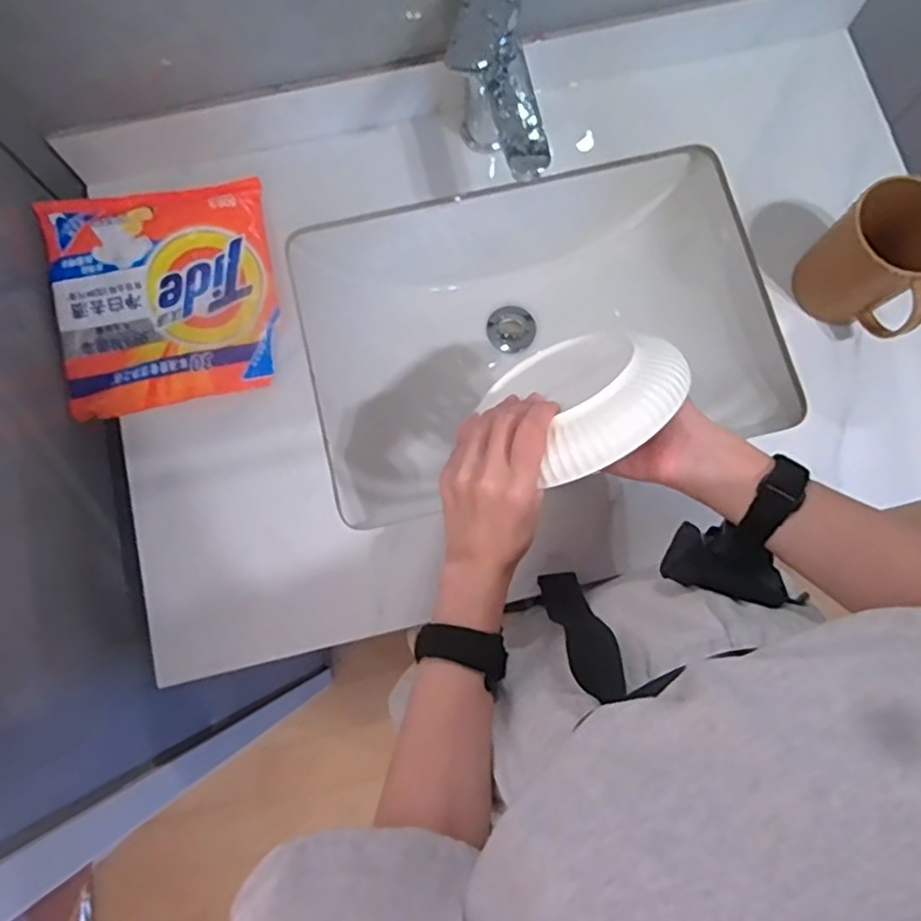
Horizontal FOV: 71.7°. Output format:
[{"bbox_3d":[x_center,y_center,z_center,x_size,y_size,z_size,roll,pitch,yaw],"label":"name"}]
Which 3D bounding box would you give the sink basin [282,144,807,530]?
[{"bbox_3d":[0.072,-0.137,0.701,0.451,0.177,0.321,-13,79,-2],"label":"sink basin"}]

